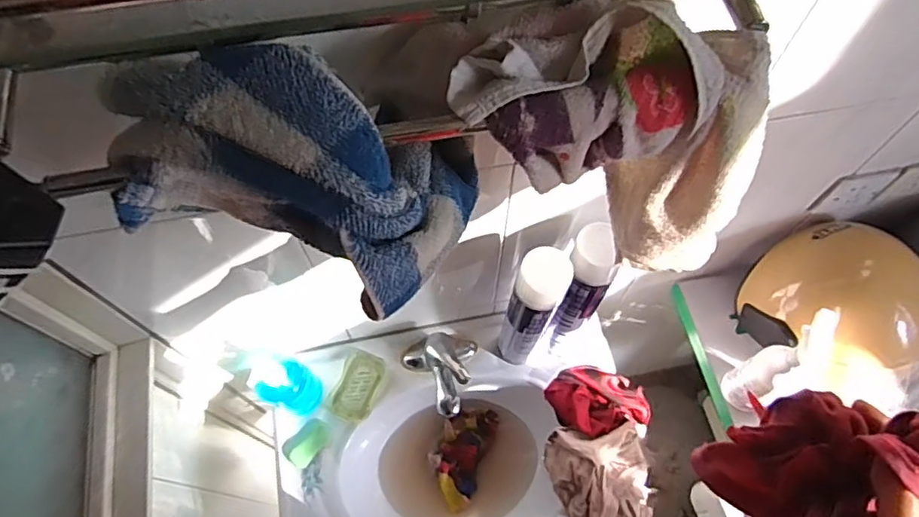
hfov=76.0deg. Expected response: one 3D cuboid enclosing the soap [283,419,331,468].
[{"bbox_3d":[-0.238,0.286,0.920,0.048,0.017,0.074,41,70,18],"label":"soap"}]

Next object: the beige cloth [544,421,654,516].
[{"bbox_3d":[0.220,0.338,0.900,0.160,0.086,0.148,-1,64,-1],"label":"beige cloth"}]

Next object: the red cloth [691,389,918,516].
[{"bbox_3d":[0.210,0.126,0.365,0.100,0.101,0.066,-33,68,-15],"label":"red cloth"}]

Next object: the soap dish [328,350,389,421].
[{"bbox_3d":[-0.168,0.210,0.972,0.070,0.011,0.109,19,65,9],"label":"soap dish"}]

